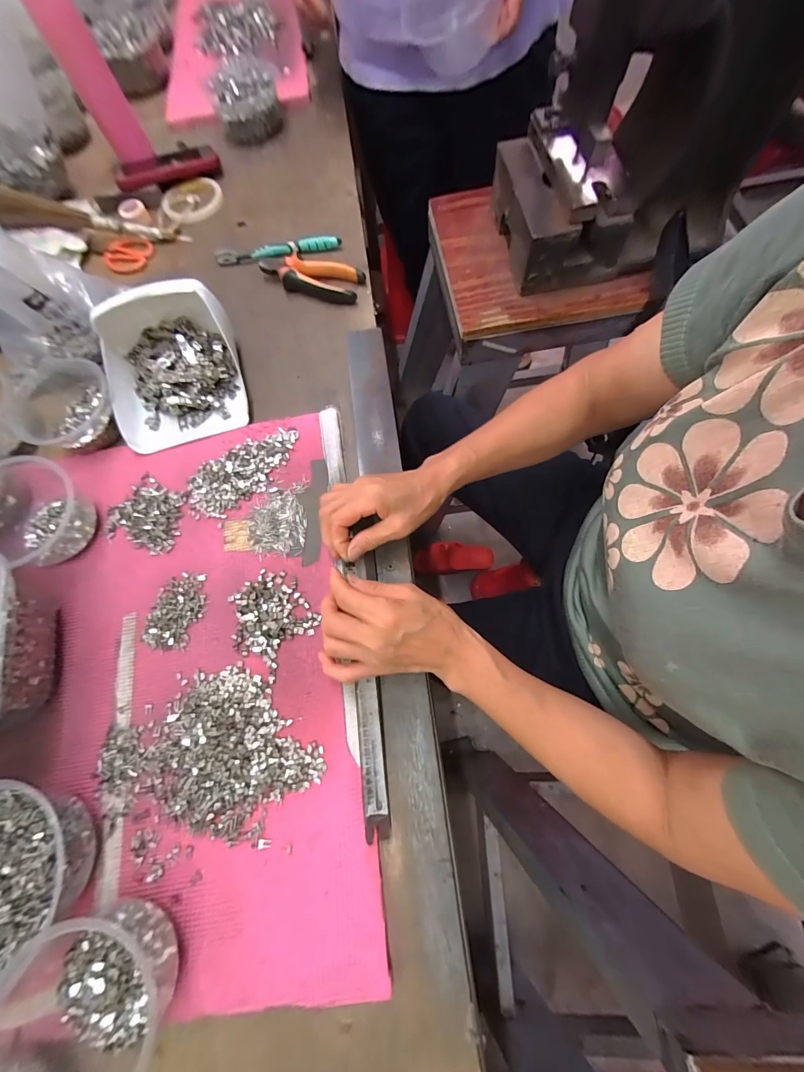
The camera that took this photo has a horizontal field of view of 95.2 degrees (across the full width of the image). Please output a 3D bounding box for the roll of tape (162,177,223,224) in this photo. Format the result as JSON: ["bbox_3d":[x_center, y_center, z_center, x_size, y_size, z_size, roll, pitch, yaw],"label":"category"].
[{"bbox_3d":[-0.348,-0.557,0.612,0.099,0.016,0.103,-2,71,5],"label":"roll of tape"}]

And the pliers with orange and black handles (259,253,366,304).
[{"bbox_3d":[-0.131,-0.365,0.524,0.153,0.031,0.052,21,74,12],"label":"pliers with orange and black handles"}]

